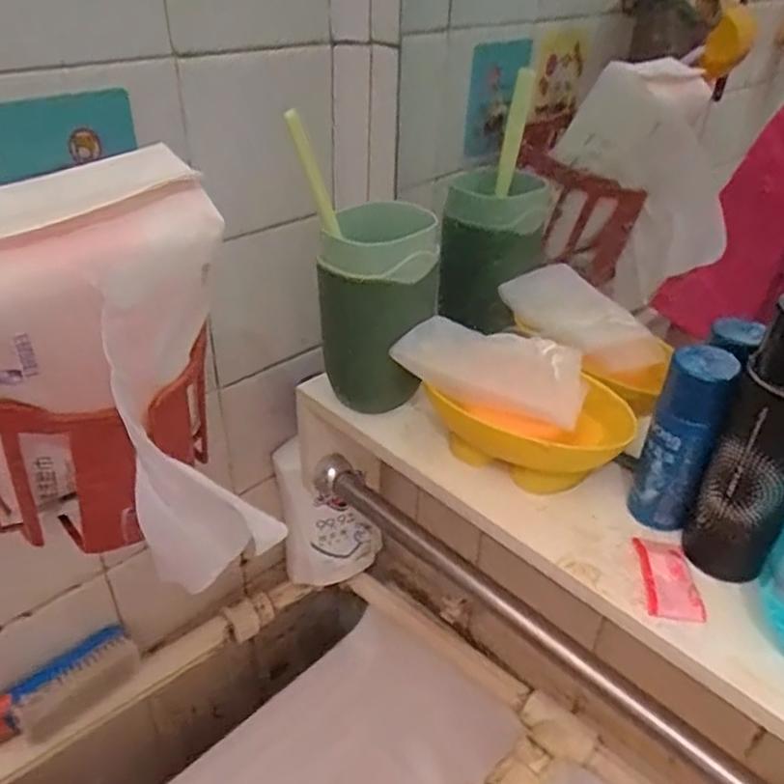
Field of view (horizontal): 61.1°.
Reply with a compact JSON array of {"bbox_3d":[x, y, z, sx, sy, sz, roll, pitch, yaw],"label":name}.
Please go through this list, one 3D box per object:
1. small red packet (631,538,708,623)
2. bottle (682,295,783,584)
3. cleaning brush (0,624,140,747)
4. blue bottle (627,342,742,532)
[{"bbox_3d":[0.134,0.089,0.322,0.025,0.007,0.045,5,35,3],"label":"small red packet"},{"bbox_3d":[0.167,0.027,0.296,0.038,0.137,0.034,27,42,31],"label":"bottle"},{"bbox_3d":[-0.250,0.218,0.450,0.157,0.033,0.034,-28,45,-37],"label":"cleaning brush"},{"bbox_3d":[0.143,0.022,0.329,0.029,0.099,0.026,21,39,24],"label":"blue bottle"}]

